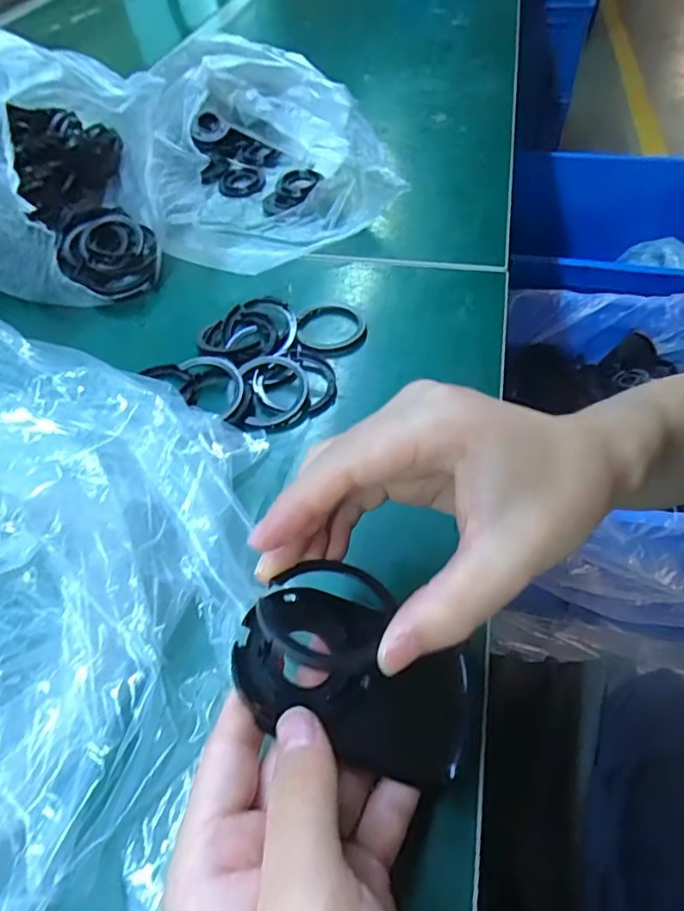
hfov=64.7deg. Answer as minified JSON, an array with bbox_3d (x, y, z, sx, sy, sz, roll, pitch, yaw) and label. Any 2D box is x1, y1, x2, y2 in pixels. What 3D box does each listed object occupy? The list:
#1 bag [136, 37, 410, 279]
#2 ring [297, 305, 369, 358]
[{"bbox_3d":[-0.090,-0.264,0.452,0.180,0.093,0.234,-27,54,-16],"label":"bag"},{"bbox_3d":[-0.007,-0.089,0.369,0.047,0.007,0.051,-2,51,3],"label":"ring"}]

